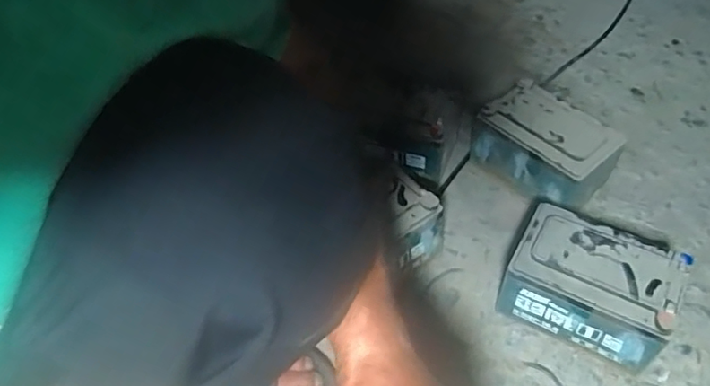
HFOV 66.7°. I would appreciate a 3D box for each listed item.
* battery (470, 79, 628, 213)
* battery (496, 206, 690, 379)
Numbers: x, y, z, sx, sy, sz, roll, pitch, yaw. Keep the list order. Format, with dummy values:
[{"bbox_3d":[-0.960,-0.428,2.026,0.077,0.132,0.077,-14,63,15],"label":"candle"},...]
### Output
[{"bbox_3d":[0.234,-0.052,0.668,0.095,0.102,0.154,-34,56,-24],"label":"battery"},{"bbox_3d":[0.234,0.095,0.546,0.145,0.099,0.095,23,54,21],"label":"battery"}]

